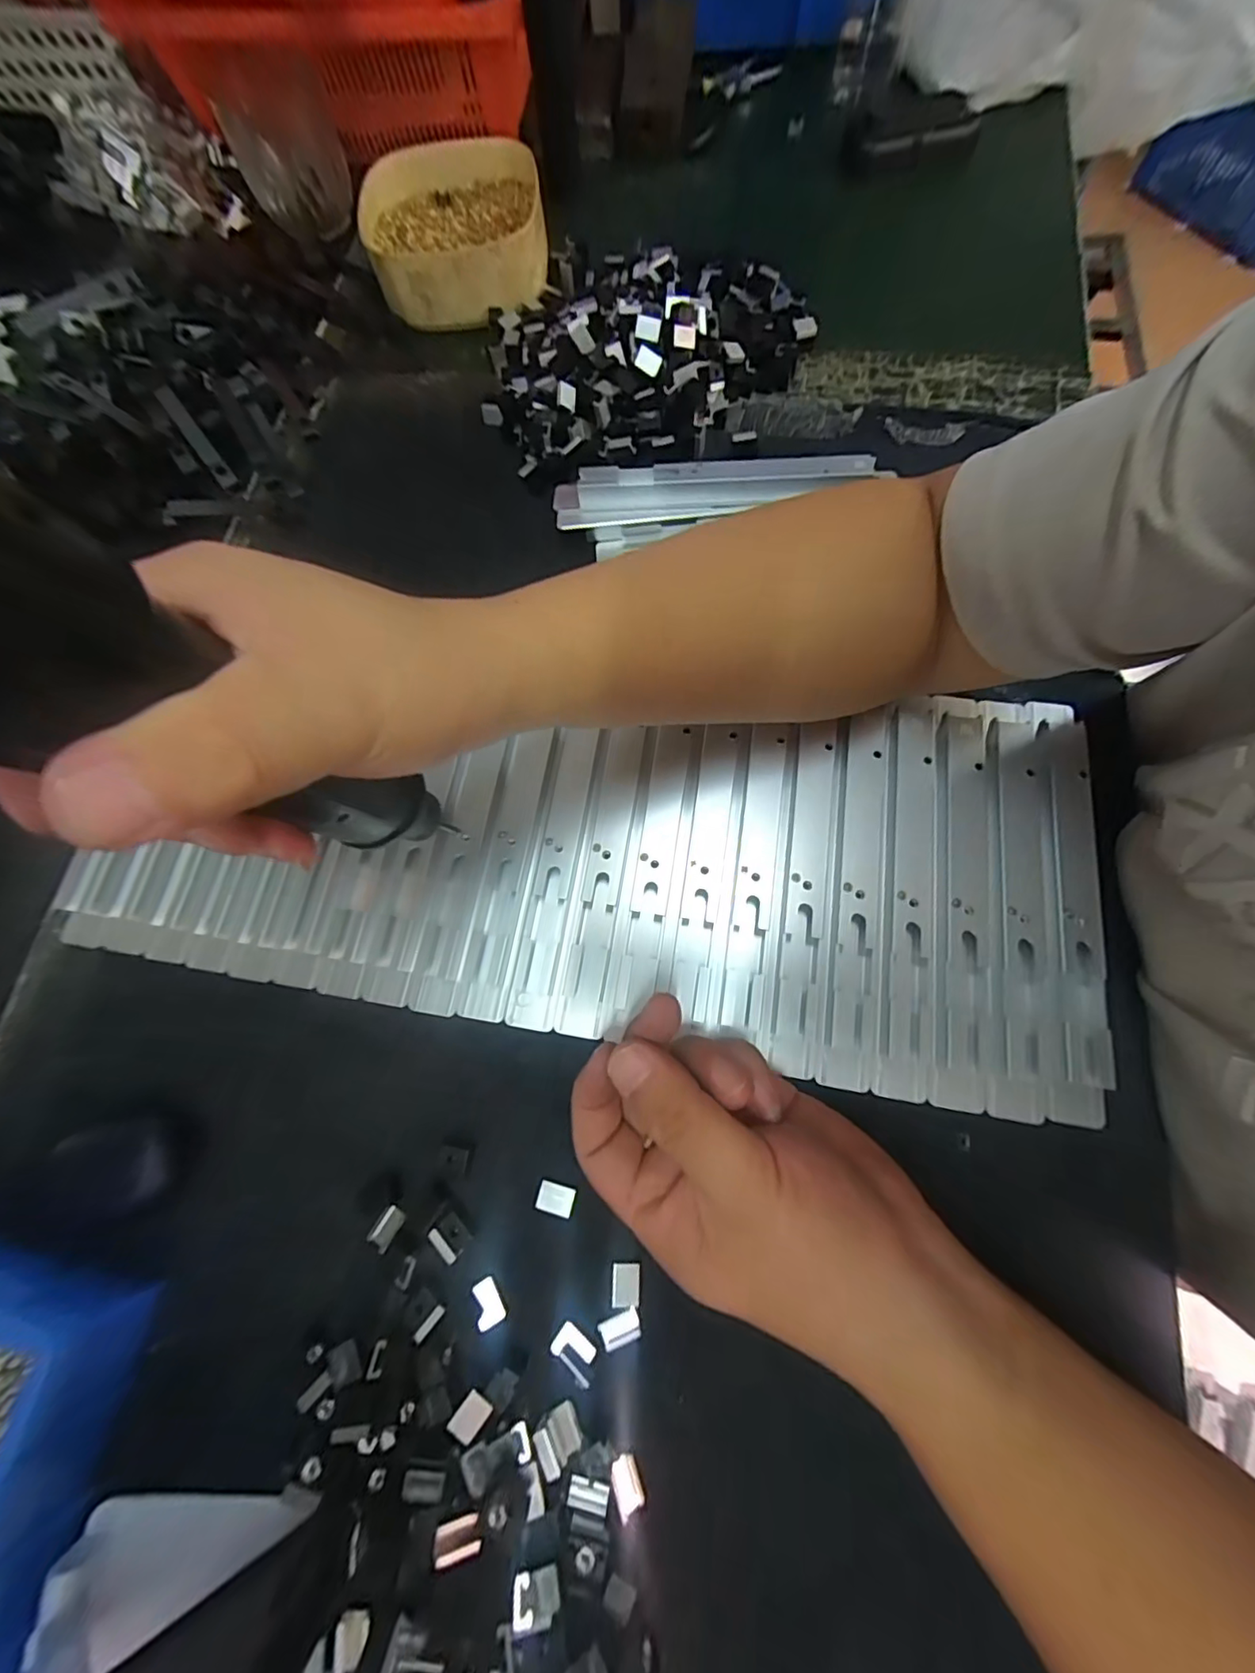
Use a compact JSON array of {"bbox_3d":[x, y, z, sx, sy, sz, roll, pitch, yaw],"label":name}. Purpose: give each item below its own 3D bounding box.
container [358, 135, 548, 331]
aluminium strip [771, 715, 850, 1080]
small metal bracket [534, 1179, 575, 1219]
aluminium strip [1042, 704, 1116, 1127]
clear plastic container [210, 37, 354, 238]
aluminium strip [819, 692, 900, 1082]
[{"bbox_3d":[-0.137,-0.480,0.437,0.148,0.045,0.140,-5,73,2],"label":"container"},{"bbox_3d":[0.094,0.024,0.276,0.025,0.004,0.179,9,74,6],"label":"aluminium strip"},{"bbox_3d":[-0.033,0.167,0.251,0.017,0.004,0.011,11,74,7],"label":"small metal bracket"},{"bbox_3d":[0.224,0.027,0.273,0.023,0.012,0.215,9,74,6],"label":"aluminium strip"},{"bbox_3d":[-0.277,-0.567,0.444,0.082,0.073,0.090,-20,73,-3],"label":"clear plastic container"},{"bbox_3d":[0.120,0.023,0.280,0.027,0.013,0.195,9,74,6],"label":"aluminium strip"}]

